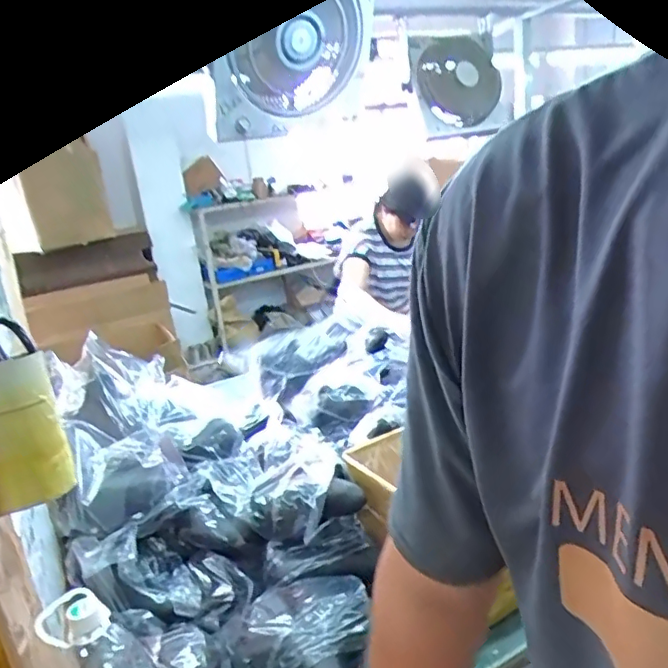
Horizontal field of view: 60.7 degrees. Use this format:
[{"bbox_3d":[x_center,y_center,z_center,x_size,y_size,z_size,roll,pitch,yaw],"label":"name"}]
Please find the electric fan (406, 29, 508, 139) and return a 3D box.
[{"bbox_3d":[0.362,-0.727,1.648,0.298,0.284,0.052,-16,0,-16],"label":"electric fan"}]

